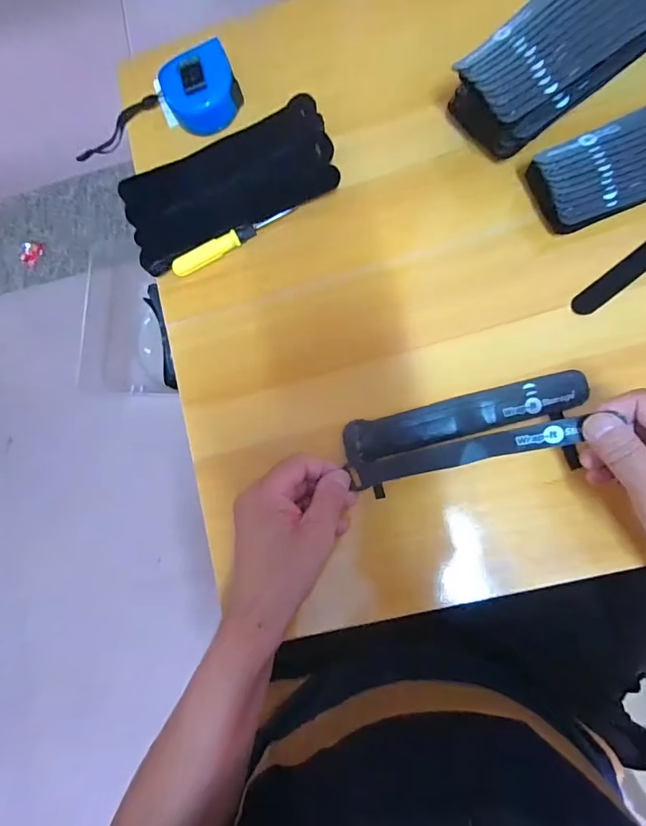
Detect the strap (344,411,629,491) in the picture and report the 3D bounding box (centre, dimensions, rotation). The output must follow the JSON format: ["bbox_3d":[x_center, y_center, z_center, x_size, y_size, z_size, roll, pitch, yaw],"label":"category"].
[{"bbox_3d":[0.101,0.032,0.335,0.166,0.028,0.020,-17,81,23],"label":"strap"}]

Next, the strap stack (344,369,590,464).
[{"bbox_3d":[0.116,0.003,0.365,0.198,0.017,0.036,-14,82,6],"label":"strap stack"}]

